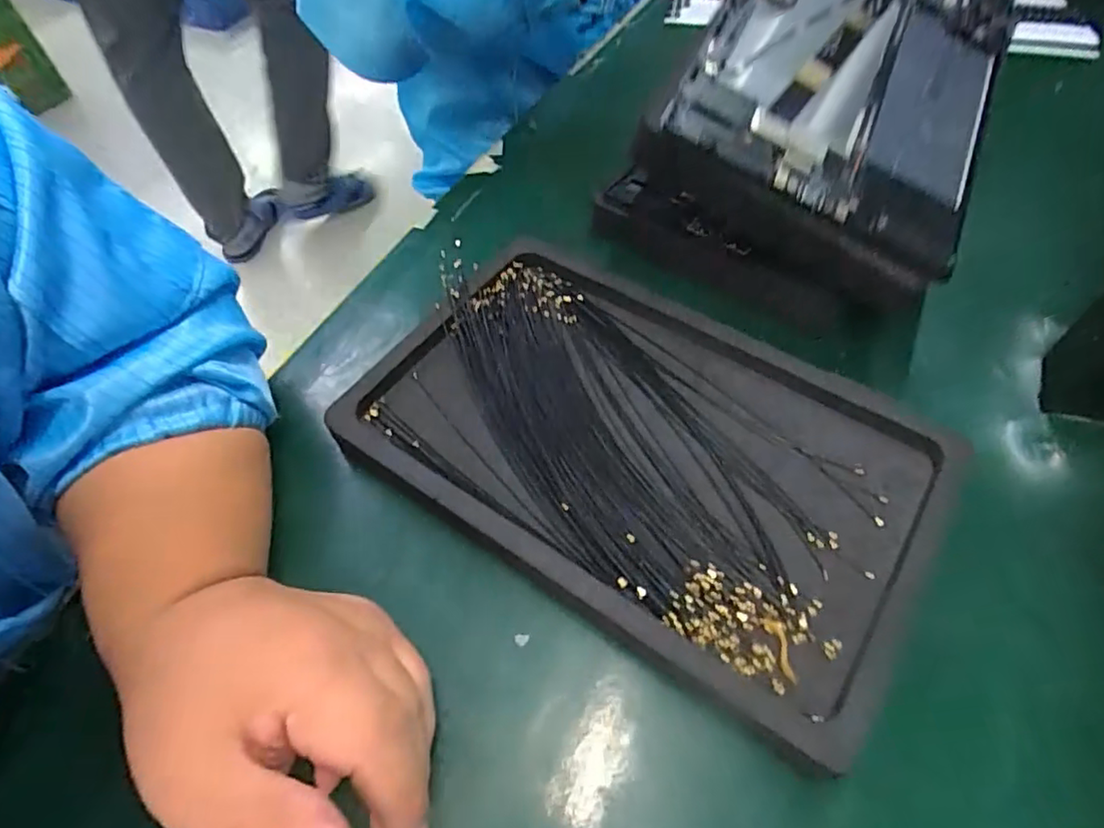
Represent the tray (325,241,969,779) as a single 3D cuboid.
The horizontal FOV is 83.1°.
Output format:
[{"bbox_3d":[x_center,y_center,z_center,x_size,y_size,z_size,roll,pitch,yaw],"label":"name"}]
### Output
[{"bbox_3d":[0.039,0.010,0.279,0.243,0.014,0.164,28,59,20],"label":"tray"}]

